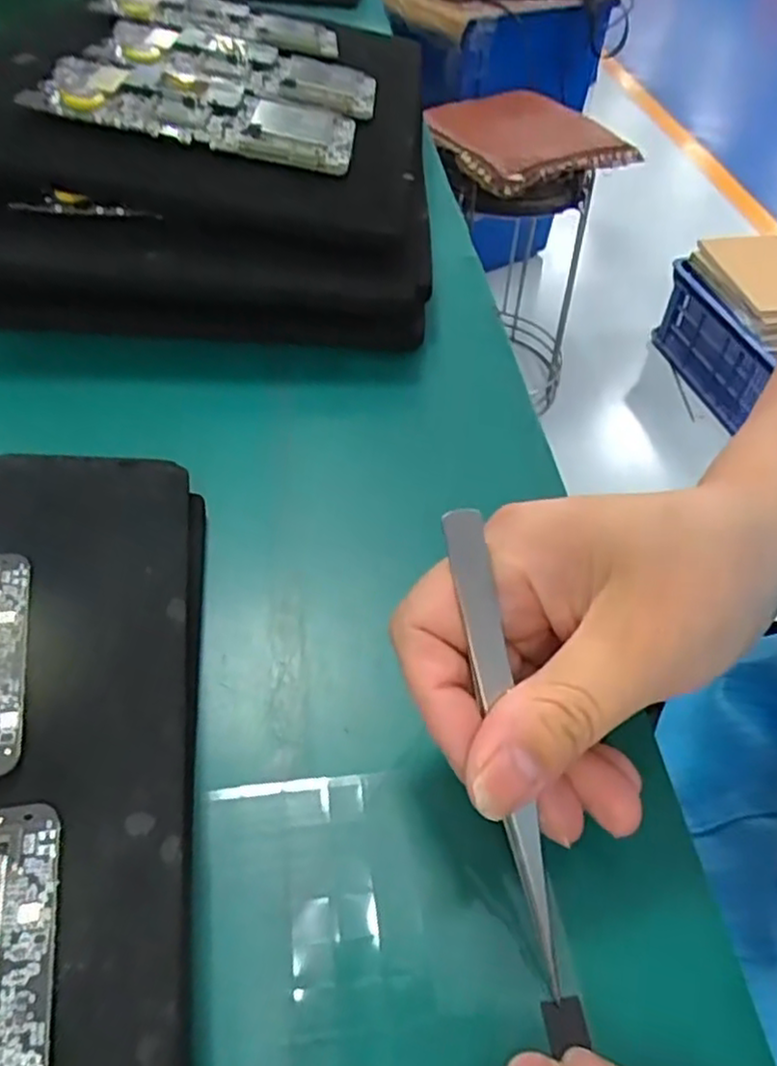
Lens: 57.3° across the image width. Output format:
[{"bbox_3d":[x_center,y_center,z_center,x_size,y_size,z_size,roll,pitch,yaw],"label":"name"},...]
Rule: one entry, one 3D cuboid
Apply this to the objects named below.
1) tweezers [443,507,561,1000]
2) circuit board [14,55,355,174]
[{"bbox_3d":[0.031,0.054,0.182,0.009,0.009,0.122,-11,89,-11],"label":"tweezers"},{"bbox_3d":[-0.093,-0.214,0.358,0.148,0.004,0.077,10,51,-7],"label":"circuit board"}]

